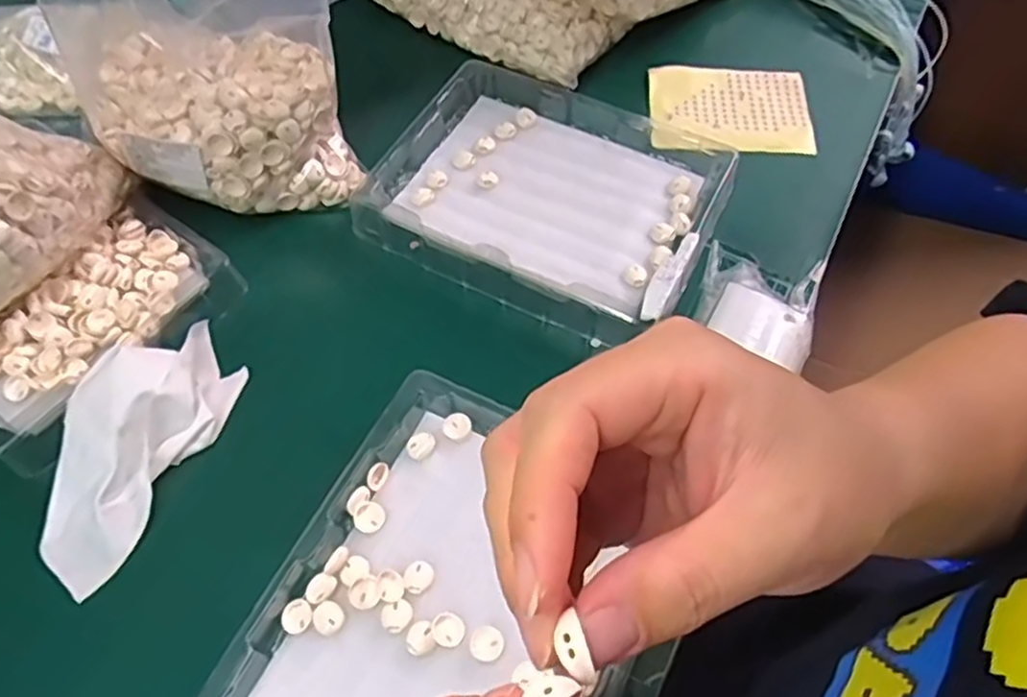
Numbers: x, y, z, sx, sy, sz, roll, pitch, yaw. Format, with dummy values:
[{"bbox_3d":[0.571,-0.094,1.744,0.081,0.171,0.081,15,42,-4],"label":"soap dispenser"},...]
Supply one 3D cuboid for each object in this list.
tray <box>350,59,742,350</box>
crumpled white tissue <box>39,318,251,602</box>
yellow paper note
[{"bbox_3d":[0.024,-0.117,0.500,0.225,0.031,0.182,23,62,12],"label":"tray"},{"bbox_3d":[-0.212,0.049,0.398,0.059,0.046,0.150,24,62,13],"label":"crumpled white tissue"},{"bbox_3d":[0.168,-0.186,0.558,0.119,0.013,0.098,2,59,3],"label":"yellow paper note"}]

